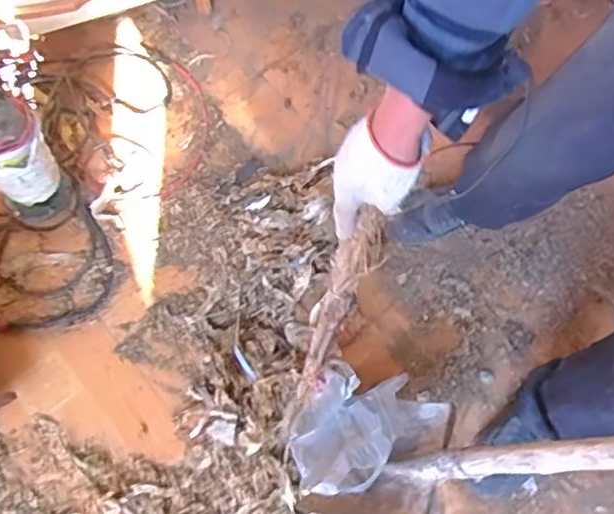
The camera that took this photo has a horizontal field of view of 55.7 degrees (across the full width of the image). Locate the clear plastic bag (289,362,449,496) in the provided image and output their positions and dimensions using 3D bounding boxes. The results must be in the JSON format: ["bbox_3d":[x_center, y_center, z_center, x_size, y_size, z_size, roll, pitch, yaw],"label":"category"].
[{"bbox_3d":[0.072,0.264,0.940,0.231,0.083,0.176,-39,76,-14],"label":"clear plastic bag"}]

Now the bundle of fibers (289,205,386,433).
[{"bbox_3d":[0.017,0.116,0.773,0.046,0.442,0.036,23,36,7],"label":"bundle of fibers"}]

